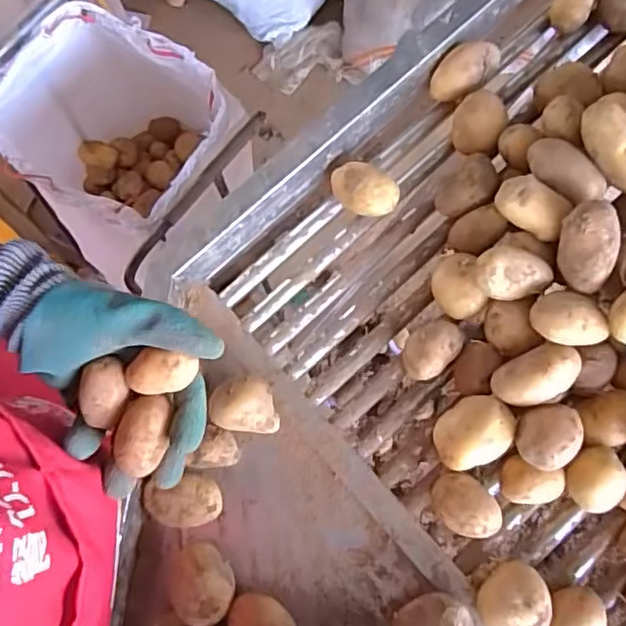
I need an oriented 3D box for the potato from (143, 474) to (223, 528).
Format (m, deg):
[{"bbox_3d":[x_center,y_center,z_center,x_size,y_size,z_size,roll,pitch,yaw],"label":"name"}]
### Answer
[{"bbox_3d":[-0.105,0.154,0.508,0.063,0.038,0.039,2,74,1],"label":"potato"}]

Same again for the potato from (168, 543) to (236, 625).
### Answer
[{"bbox_3d":[-0.086,0.214,0.488,0.049,0.042,0.054,12,75,4],"label":"potato"}]

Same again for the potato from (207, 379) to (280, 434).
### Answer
[{"bbox_3d":[-0.056,0.080,0.520,0.054,0.046,0.040,2,74,1],"label":"potato"}]

